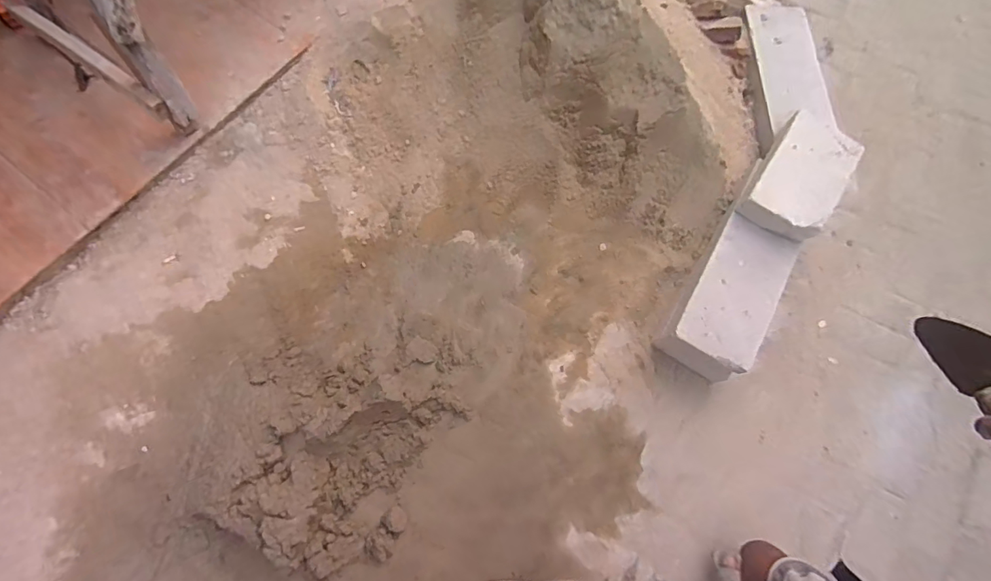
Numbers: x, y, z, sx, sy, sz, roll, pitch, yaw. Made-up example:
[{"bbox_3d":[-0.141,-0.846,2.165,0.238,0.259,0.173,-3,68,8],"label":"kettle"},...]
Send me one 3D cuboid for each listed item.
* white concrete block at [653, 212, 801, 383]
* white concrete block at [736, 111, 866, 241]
[{"bbox_3d":[0.609,0.027,1.276,0.218,0.169,0.401,33,73,12],"label":"white concrete block"},{"bbox_3d":[0.818,-0.301,1.288,0.214,0.085,0.333,35,74,12],"label":"white concrete block"}]

